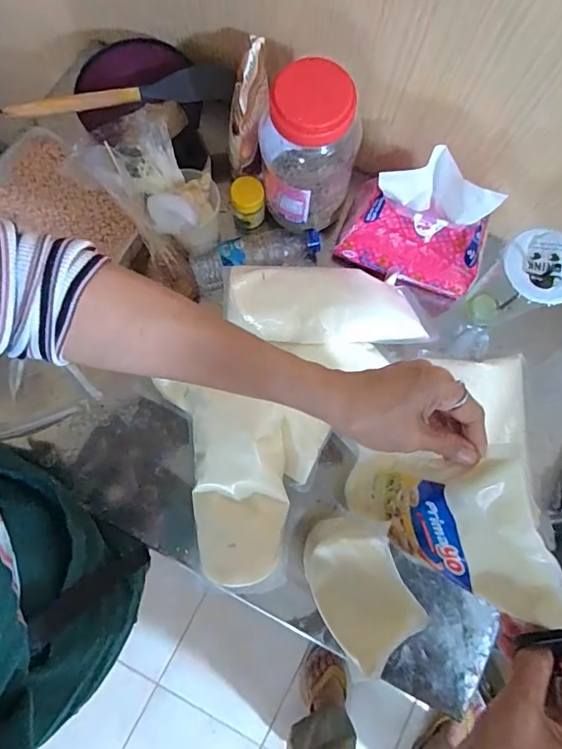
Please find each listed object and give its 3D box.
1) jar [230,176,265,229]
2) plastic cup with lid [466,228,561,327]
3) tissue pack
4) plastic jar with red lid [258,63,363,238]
[{"bbox_3d":[-0.045,-0.236,0.646,0.043,0.070,0.047,0,80,0],"label":"jar"},{"bbox_3d":[0.291,-0.107,0.592,0.077,0.155,0.081,0,80,0],"label":"plastic cup with lid"},{"bbox_3d":[0.171,-0.182,0.581,0.183,0.169,0.092,29,81,5],"label":"tissue pack"},{"bbox_3d":[0.029,-0.254,0.558,0.089,0.192,0.082,0,80,0],"label":"plastic jar with red lid"}]

